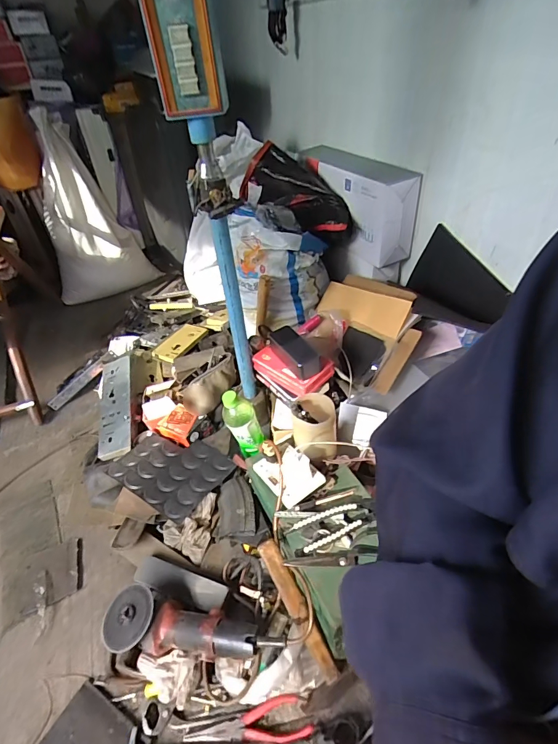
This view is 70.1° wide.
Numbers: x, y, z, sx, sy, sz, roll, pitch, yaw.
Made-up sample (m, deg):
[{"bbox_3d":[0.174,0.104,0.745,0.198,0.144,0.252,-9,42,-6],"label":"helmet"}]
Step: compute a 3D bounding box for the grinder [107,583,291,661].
[{"bbox_3d":[-0.141,0.413,0.625,0.293,0.080,0.094,8,41,15],"label":"grinder"}]

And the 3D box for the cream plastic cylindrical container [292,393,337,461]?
[{"bbox_3d":[0.066,0.105,0.753,0.084,0.108,0.090,-3,33,2],"label":"cream plastic cylindrical container"}]

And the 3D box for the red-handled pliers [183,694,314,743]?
[{"bbox_3d":[-0.046,0.524,0.587,0.183,0.019,0.051,-8,40,-5],"label":"red-handled pliers"}]

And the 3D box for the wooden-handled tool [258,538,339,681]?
[{"bbox_3d":[0.030,0.367,0.619,0.030,0.019,0.223,-26,86,-23],"label":"wooden-handled tool"}]

